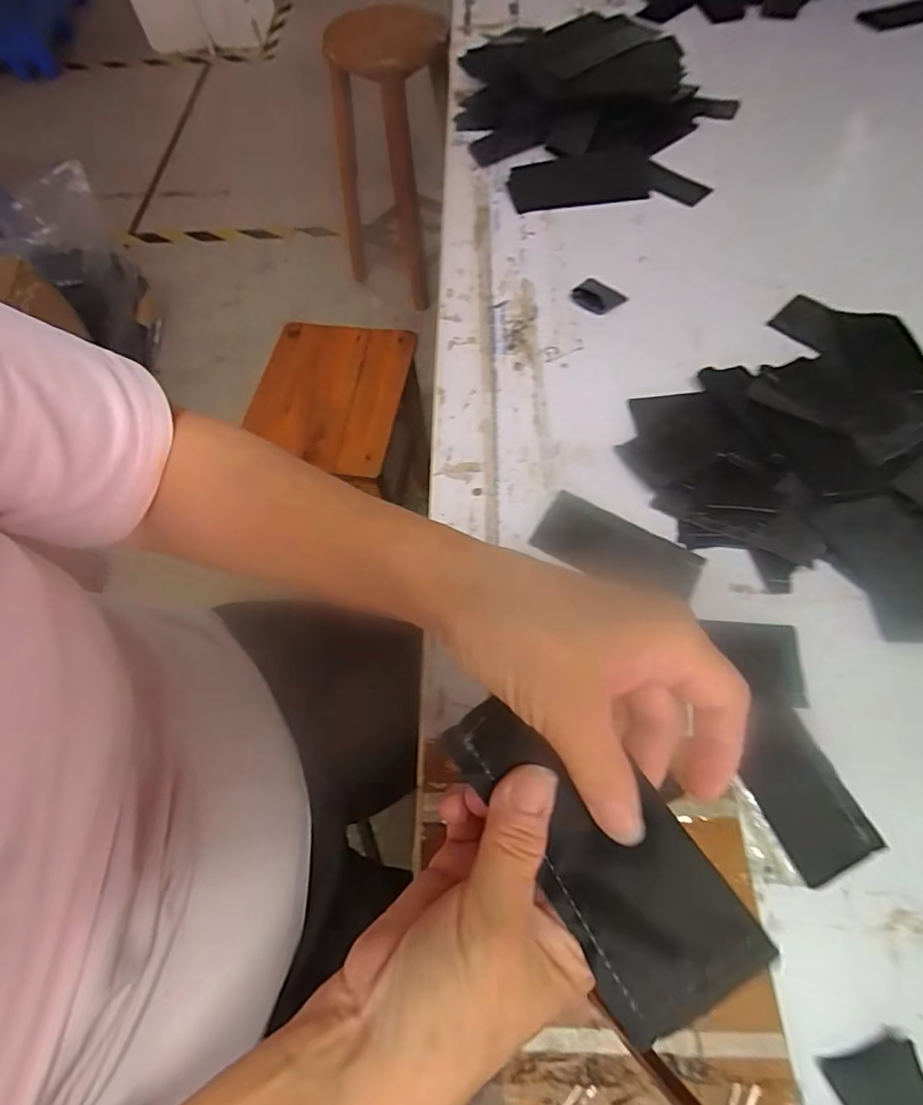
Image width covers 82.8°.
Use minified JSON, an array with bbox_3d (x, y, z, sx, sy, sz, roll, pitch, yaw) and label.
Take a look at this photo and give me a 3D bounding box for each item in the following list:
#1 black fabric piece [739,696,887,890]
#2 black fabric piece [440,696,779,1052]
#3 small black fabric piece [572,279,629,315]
[{"bbox_3d":[0.195,0.135,0.306,0.054,0.006,0.092,-22,64,-8],"label":"black fabric piece"},{"bbox_3d":[0.045,0.098,0.183,0.054,0.007,0.111,-39,69,5],"label":"black fabric piece"},{"bbox_3d":[0.131,-0.244,0.497,0.036,0.010,0.041,-36,67,-14],"label":"small black fabric piece"}]

